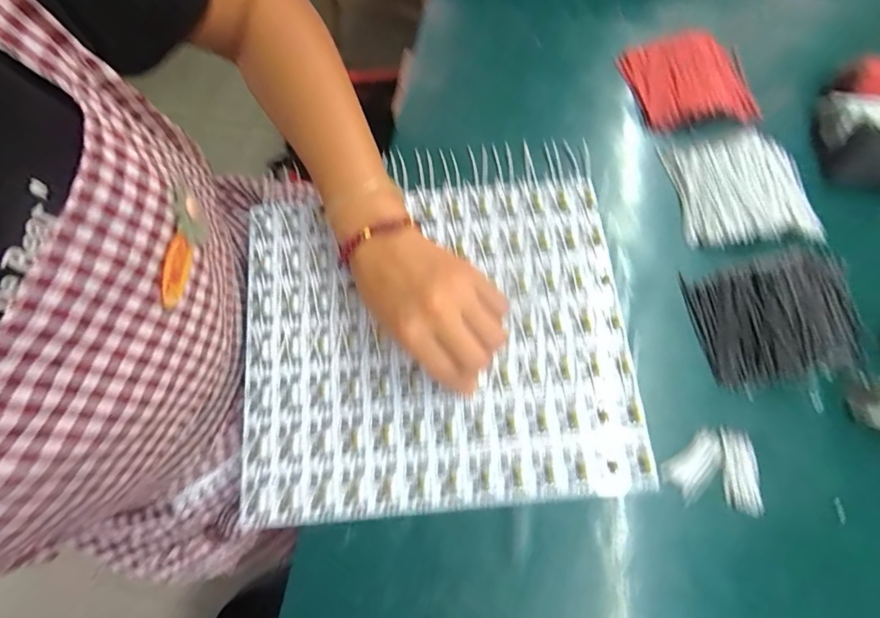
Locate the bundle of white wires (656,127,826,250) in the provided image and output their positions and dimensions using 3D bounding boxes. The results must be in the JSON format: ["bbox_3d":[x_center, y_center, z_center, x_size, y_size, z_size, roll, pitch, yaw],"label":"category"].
[{"bbox_3d":[0.253,-0.101,0.357,0.106,0.020,0.099,-7,71,0],"label":"bundle of white wires"}]

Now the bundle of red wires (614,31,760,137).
[{"bbox_3d":[0.232,-0.212,0.397,0.109,0.017,0.098,-7,71,0],"label":"bundle of red wires"}]

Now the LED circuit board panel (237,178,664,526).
[{"bbox_3d":[-0.005,0.024,0.331,0.289,0.010,0.240,-5,74,1],"label":"LED circuit board panel"}]

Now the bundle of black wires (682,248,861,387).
[{"bbox_3d":[0.260,0.007,0.326,0.123,0.013,0.091,-10,71,-1],"label":"bundle of black wires"}]

